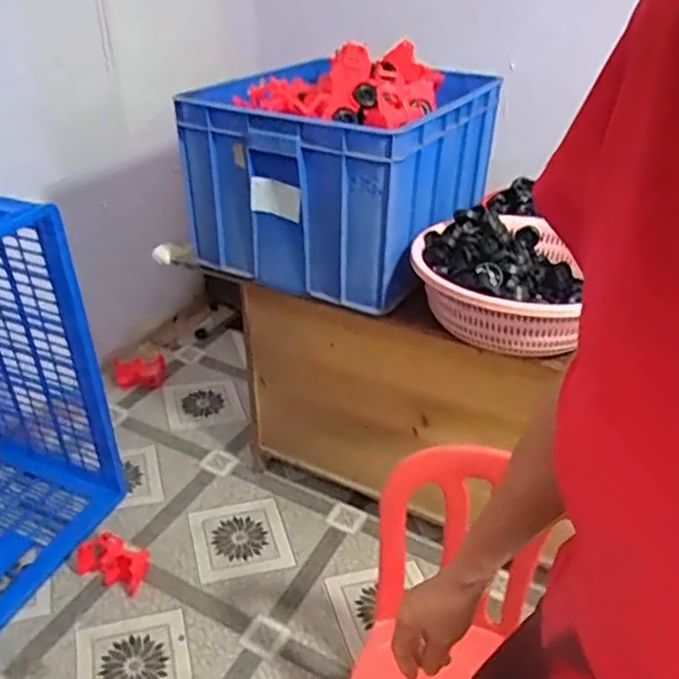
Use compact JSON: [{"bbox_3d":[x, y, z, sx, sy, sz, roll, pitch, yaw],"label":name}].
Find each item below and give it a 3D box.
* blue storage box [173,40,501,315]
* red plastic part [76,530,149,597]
[{"bbox_3d":[-0.009,-0.372,1.401,0.489,0.345,0.497,15,37,22],"label":"blue storage box"},{"bbox_3d":[-0.519,0.504,1.489,0.169,0.036,0.104,14,36,16],"label":"red plastic part"}]

